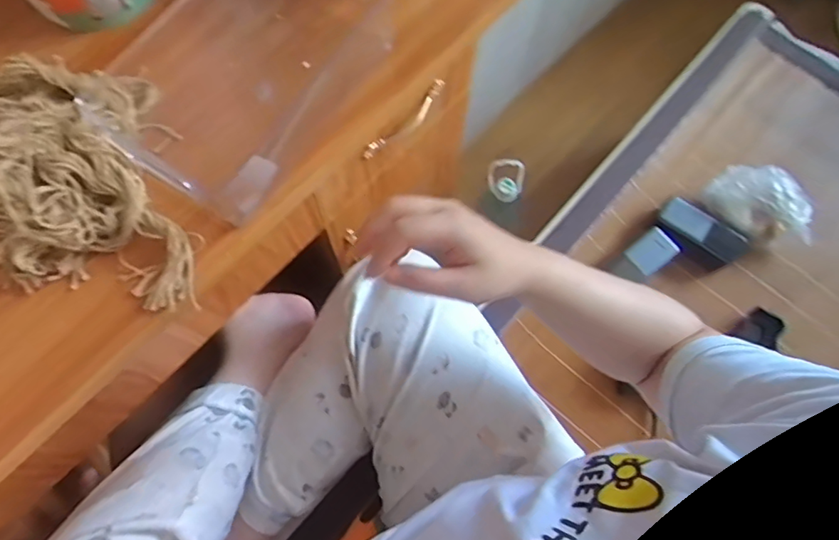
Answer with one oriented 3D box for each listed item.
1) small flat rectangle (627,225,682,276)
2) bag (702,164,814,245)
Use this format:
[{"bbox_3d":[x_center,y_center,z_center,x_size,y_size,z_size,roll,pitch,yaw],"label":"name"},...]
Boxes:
[{"bbox_3d":[0.355,-0.028,0.816,0.074,0.021,0.054,-37,76,-13],"label":"small flat rectangle"},{"bbox_3d":[0.505,-0.097,0.799,0.153,0.067,0.097,9,71,1],"label":"bag"}]

